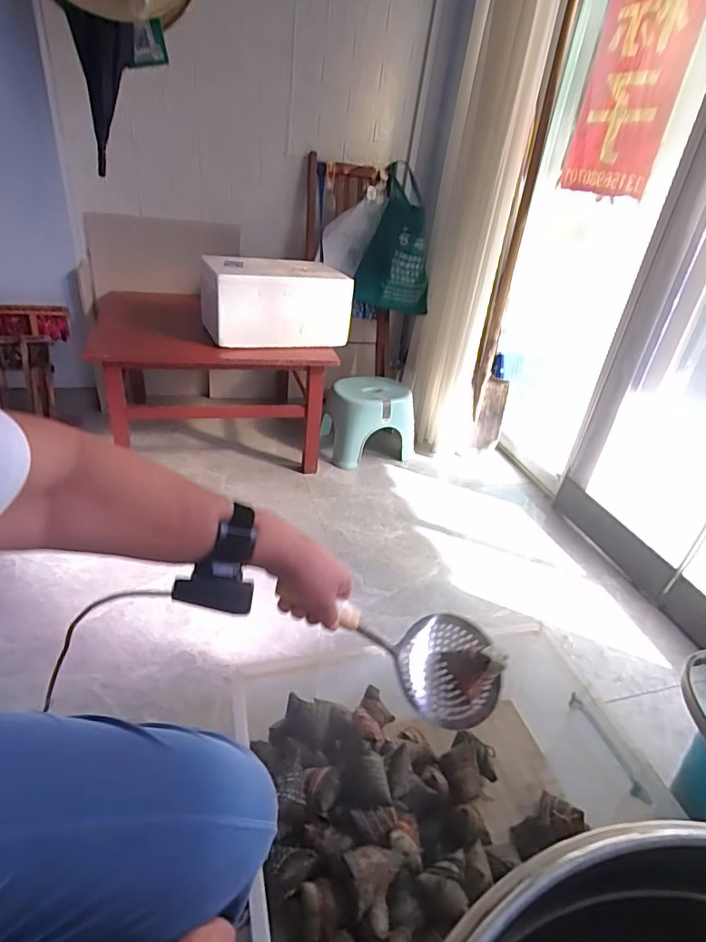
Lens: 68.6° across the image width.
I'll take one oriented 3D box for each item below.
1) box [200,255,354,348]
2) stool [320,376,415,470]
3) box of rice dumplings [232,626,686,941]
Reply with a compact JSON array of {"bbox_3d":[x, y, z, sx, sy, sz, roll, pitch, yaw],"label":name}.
[{"bbox_3d":[-0.249,-0.512,1.564,0.423,0.209,0.309,-7,34,-22],"label":"box"},{"bbox_3d":[0.056,-0.181,1.844,0.300,0.237,0.258,-4,33,-19],"label":"stool"},{"bbox_3d":[0.138,0.486,0.817,0.605,0.222,0.355,-3,33,-17],"label":"box of rice dumplings"}]

